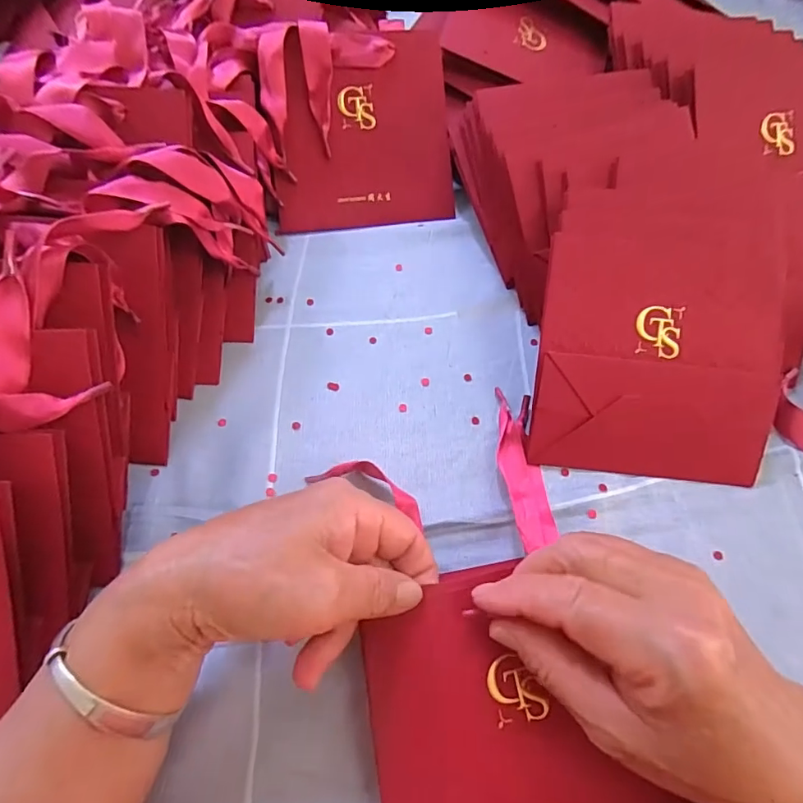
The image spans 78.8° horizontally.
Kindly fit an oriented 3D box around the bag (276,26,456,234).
[{"bbox_3d":[-0.030,-0.206,0.373,0.134,0.017,0.138,-5,99,-5],"label":"bag"}]

